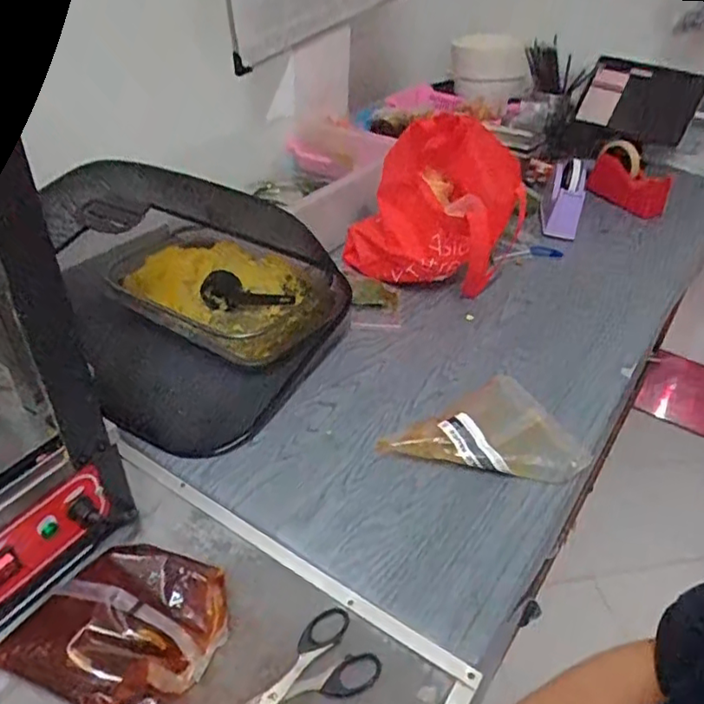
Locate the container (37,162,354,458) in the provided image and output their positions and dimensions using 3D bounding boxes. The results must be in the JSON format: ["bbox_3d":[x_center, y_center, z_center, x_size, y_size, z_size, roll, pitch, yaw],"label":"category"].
[{"bbox_3d":[-0.218,-0.089,0.787,0.362,0.151,0.320,14,40,14],"label":"container"}]

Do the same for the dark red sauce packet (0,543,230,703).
[{"bbox_3d":[-0.187,0.223,0.499,0.152,0.043,0.125,15,41,14],"label":"dark red sauce packet"}]

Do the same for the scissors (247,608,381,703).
[{"bbox_3d":[-0.054,0.268,0.479,0.150,0.005,0.069,-22,46,-28],"label":"scissors"}]

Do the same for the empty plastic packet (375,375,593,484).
[{"bbox_3d":[0.147,0.086,0.696,0.217,0.045,0.118,5,39,1],"label":"empty plastic packet"}]

